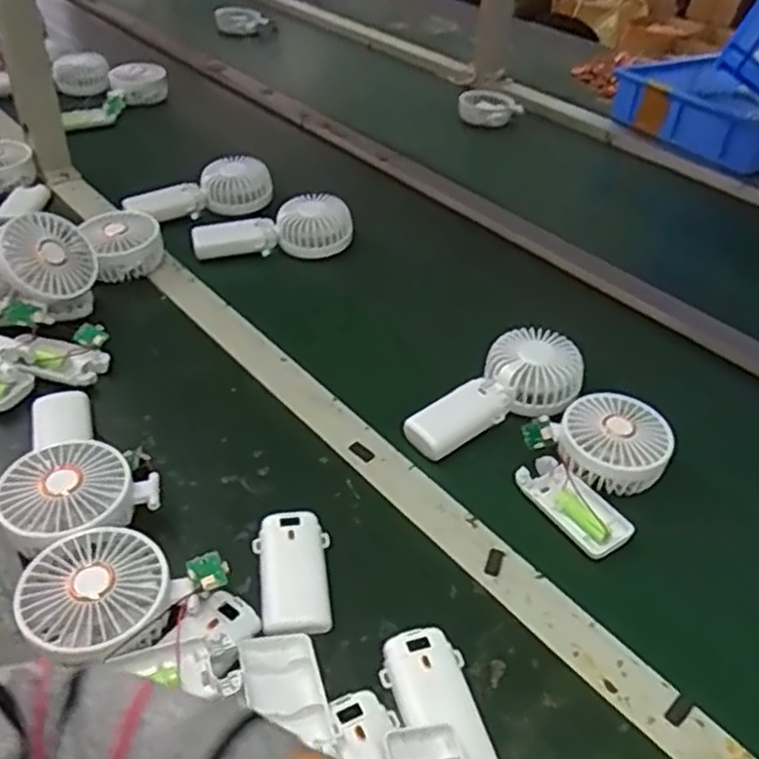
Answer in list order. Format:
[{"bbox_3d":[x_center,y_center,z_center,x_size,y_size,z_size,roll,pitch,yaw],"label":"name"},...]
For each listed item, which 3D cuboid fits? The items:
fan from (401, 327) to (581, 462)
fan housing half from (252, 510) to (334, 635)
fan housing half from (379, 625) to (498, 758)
[{"bbox_3d":[0.099,0.013,0.654,0.175,0.032,0.081,-30,49,-20],"label":"fan"},{"bbox_3d":[-0.057,0.128,0.496,0.050,0.012,0.092,-5,40,-13],"label":"fan housing half"},{"bbox_3d":[0.036,0.190,0.432,0.048,0.015,0.095,-10,41,-19],"label":"fan housing half"}]

